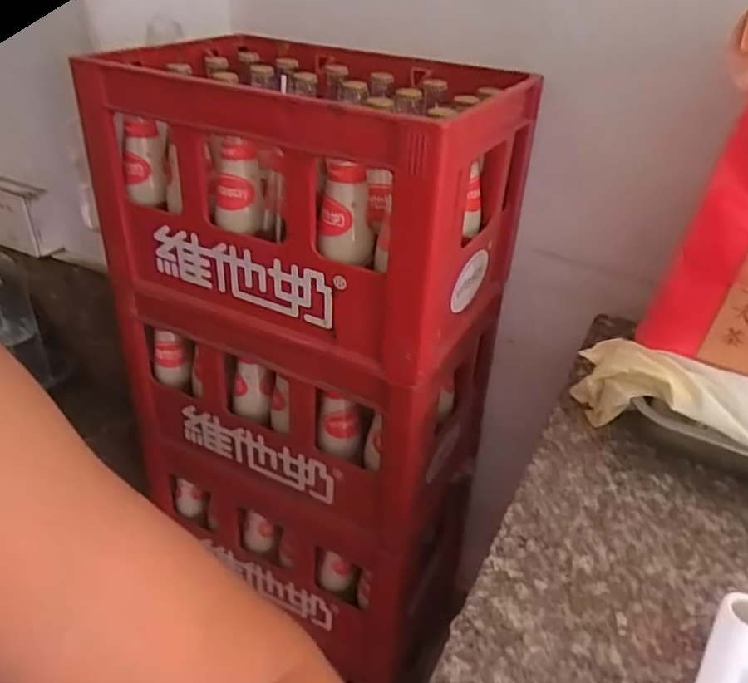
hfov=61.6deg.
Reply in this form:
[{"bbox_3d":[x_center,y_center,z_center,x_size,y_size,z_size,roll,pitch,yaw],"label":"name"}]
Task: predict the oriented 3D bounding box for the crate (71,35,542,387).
[{"bbox_3d":[-0.064,-0.185,0.732,0.419,0.248,0.307,18,37,22],"label":"crate"}]

